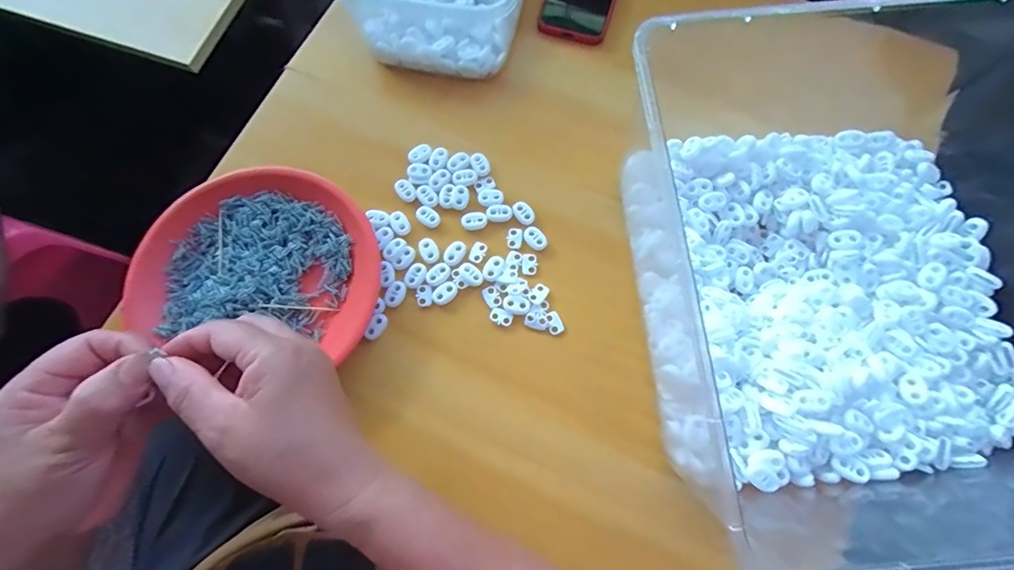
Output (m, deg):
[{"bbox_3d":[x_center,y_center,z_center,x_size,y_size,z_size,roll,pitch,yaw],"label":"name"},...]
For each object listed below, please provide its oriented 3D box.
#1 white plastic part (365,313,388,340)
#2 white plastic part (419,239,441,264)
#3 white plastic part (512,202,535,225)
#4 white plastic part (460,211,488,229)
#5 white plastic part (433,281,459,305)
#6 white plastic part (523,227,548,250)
[{"bbox_3d":[-0.106,0.034,0.348,0.012,0.006,0.022,22,75,5],"label":"white plastic part"},{"bbox_3d":[-0.066,-0.029,0.363,0.015,0.004,0.022,-25,76,-7],"label":"white plastic part"},{"bbox_3d":[0.015,-0.063,0.372,0.015,0.004,0.020,-43,79,-11],"label":"white plastic part"},{"bbox_3d":[-0.029,-0.056,0.372,0.022,0.004,0.016,-17,75,-5],"label":"white plastic part"},{"bbox_3d":[-0.052,0.007,0.356,0.022,0.004,0.016,-32,77,-9],"label":"white plastic part"},{"bbox_3d":[0.024,-0.040,0.368,0.016,0.004,0.022,-42,79,-11],"label":"white plastic part"}]

